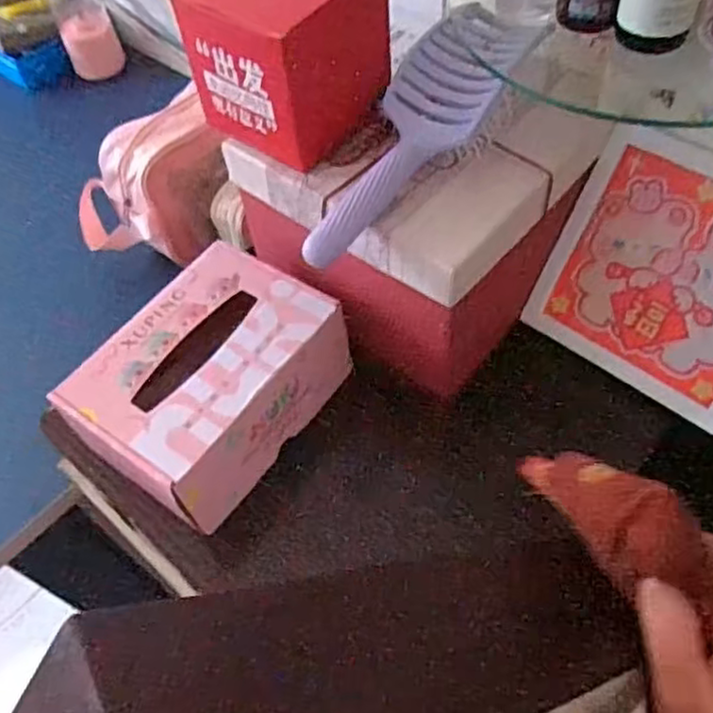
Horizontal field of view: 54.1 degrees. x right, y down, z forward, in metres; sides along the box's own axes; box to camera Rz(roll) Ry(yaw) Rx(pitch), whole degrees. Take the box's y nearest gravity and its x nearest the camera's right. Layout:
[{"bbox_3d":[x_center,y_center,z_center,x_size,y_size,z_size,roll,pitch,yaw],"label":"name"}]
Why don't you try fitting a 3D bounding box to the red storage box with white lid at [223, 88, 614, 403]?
[{"bbox_3d":[0.047,-0.111,0.572,0.229,0.203,0.184,34,64,25],"label":"red storage box with white lid"}]

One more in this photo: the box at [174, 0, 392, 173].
[{"bbox_3d":[-0.048,-0.213,0.475,0.106,0.105,0.101,30,62,23],"label":"box"}]

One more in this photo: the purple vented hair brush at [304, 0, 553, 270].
[{"bbox_3d":[0.041,-0.149,0.454,0.076,0.046,0.235,28,61,22],"label":"purple vented hair brush"}]

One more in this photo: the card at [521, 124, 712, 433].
[{"bbox_3d":[0.233,-0.060,0.519,0.169,0.175,0.014,35,29,27],"label":"card"}]

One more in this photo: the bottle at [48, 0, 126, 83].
[{"bbox_3d":[-0.393,-0.498,0.977,0.076,0.205,0.064,-23,56,-12],"label":"bottle"}]

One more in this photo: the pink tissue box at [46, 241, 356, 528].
[{"bbox_3d":[-0.111,0.019,0.529,0.137,0.080,0.185,29,62,23],"label":"pink tissue box"}]

